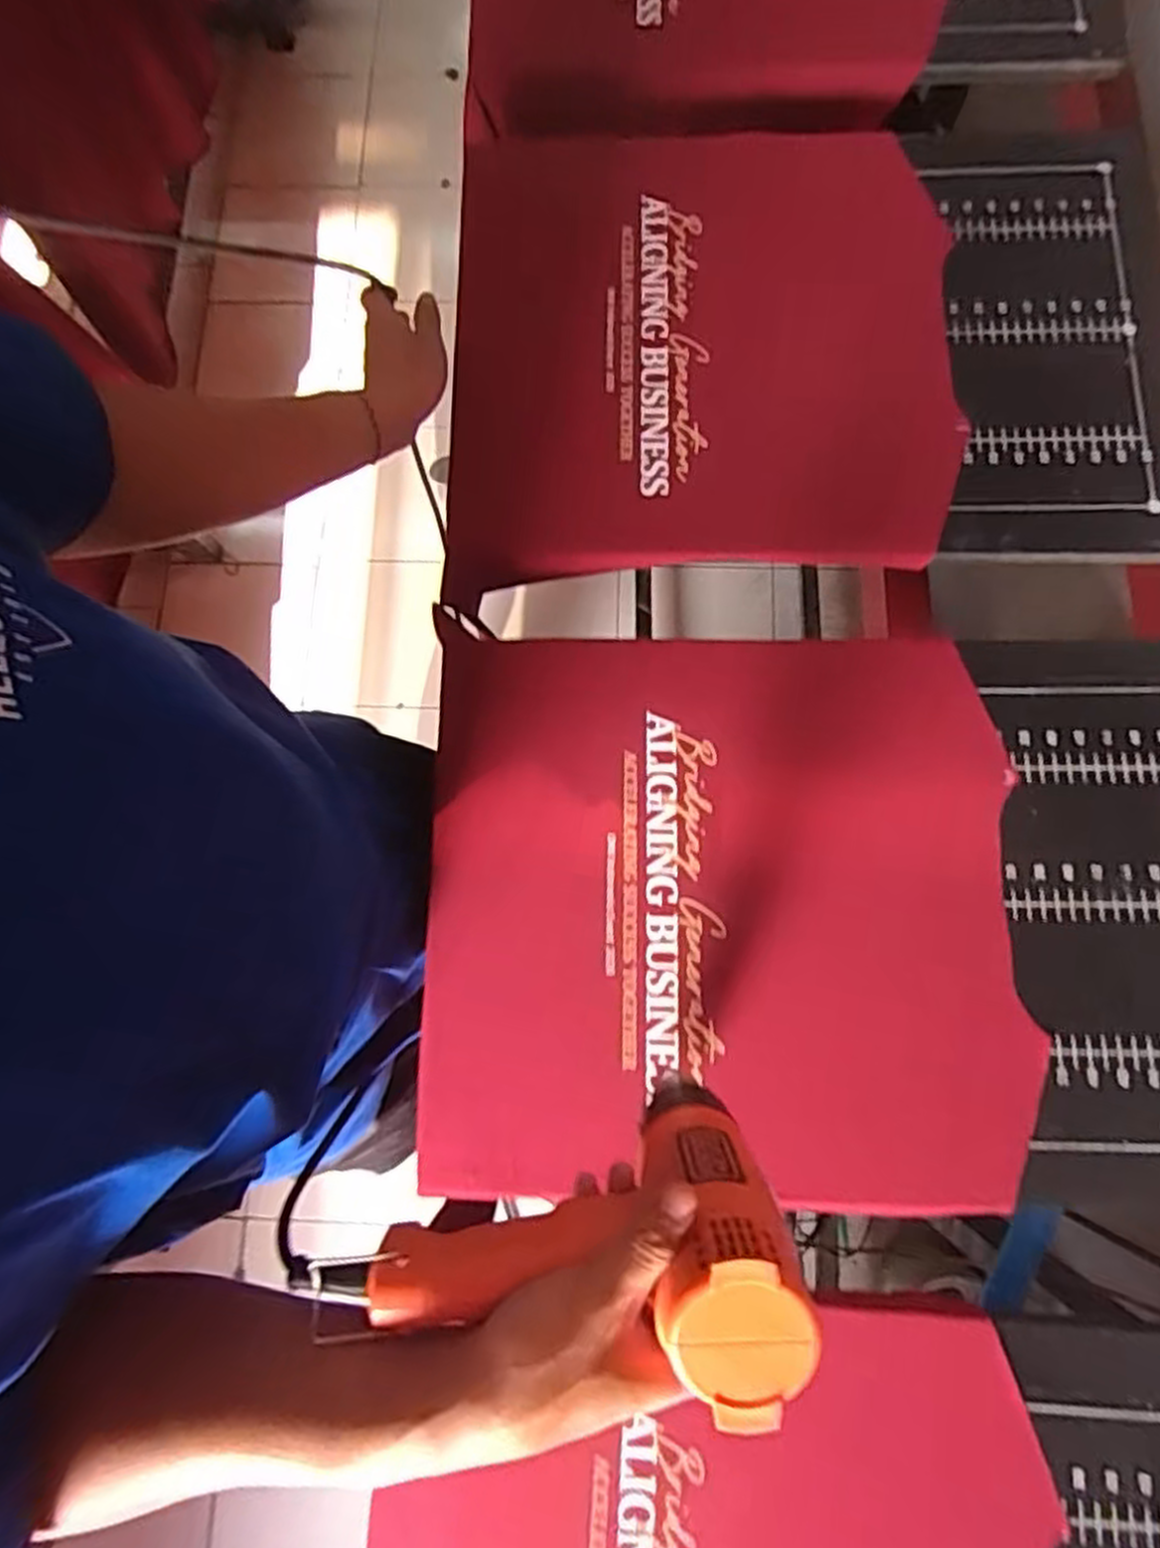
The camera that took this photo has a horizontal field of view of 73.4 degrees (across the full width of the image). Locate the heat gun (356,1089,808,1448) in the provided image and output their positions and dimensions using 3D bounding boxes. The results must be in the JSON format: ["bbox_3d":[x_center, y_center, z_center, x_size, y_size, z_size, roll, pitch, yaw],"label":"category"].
[{"bbox_3d":[-0.003,0.223,0.375,0.180,0.160,0.075,-9,93,-3],"label":"heat gun"}]

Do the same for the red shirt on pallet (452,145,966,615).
[{"bbox_3d":[0.101,-0.371,0.662,0.405,0.044,0.428,0,78,1],"label":"red shirt on pallet"}]

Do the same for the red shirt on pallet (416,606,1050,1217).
[{"bbox_3d":[0.094,0.089,0.554,0.410,0.014,0.392,2,78,1],"label":"red shirt on pallet"}]

